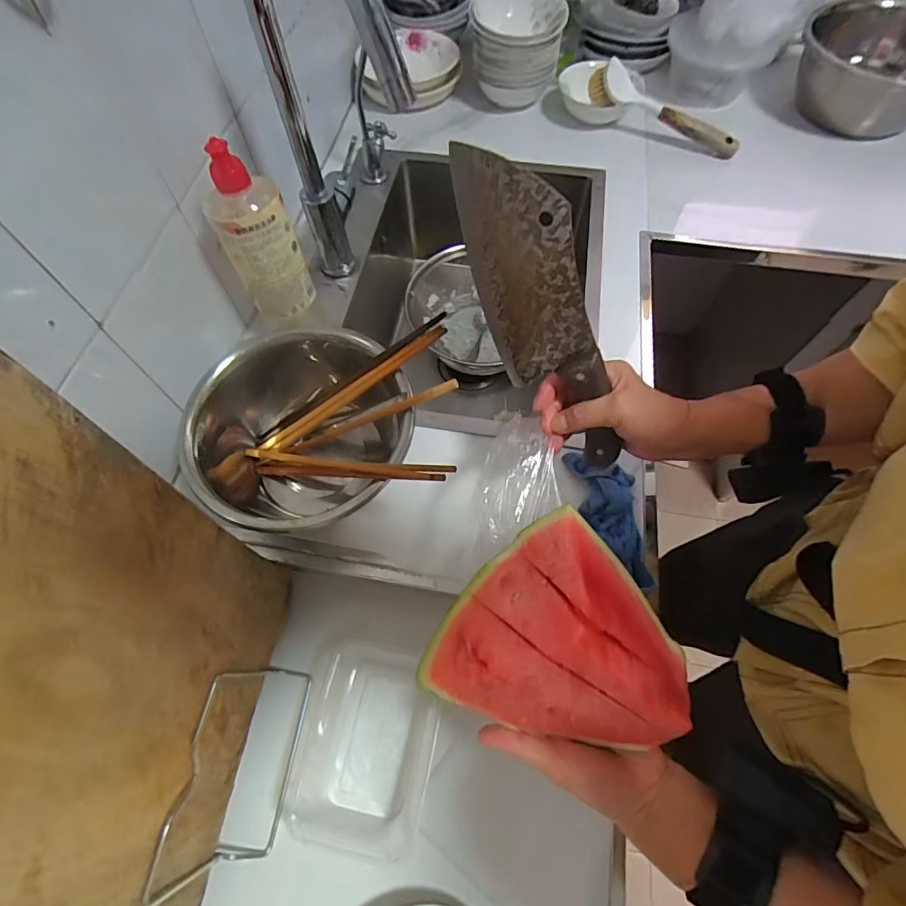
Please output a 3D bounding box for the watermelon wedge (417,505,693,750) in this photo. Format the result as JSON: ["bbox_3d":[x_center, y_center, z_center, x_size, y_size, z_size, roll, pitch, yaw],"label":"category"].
[{"bbox_3d":[0.067,0.126,0.306,0.148,0.084,0.145,-35,69,-15],"label":"watermelon wedge"}]

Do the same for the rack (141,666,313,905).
[{"bbox_3d":[-0.187,0.278,0.421,0.049,0.129,0.160,7,64,4],"label":"rack"}]

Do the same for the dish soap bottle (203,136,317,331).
[{"bbox_3d":[-0.196,-0.211,0.496,0.068,0.203,0.050,-26,66,-11],"label":"dish soap bottle"}]

